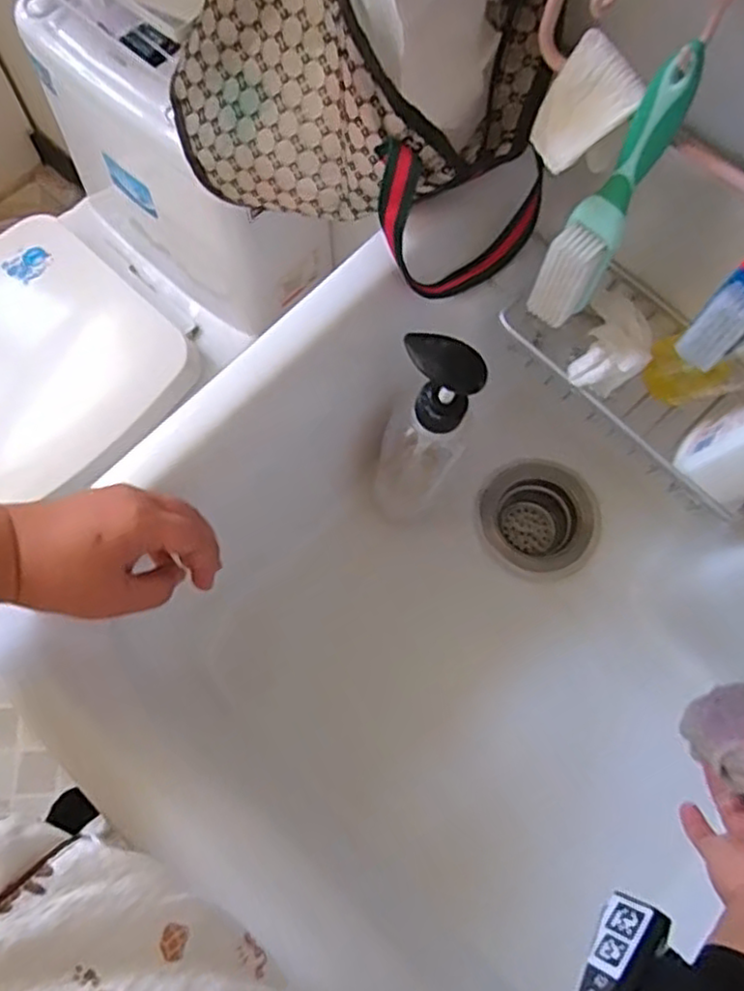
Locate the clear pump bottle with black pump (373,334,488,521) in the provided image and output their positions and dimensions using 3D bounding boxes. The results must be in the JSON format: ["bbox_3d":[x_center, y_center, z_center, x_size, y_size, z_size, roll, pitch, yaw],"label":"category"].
[{"bbox_3d":[0.039,-0.042,0.525,0.058,0.221,0.055,0,72,-1],"label":"clear pump bottle with black pump"}]

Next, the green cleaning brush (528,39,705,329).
[{"bbox_3d":[0.138,-0.168,0.409,0.051,0.173,0.033,-28,75,-9],"label":"green cleaning brush"}]

